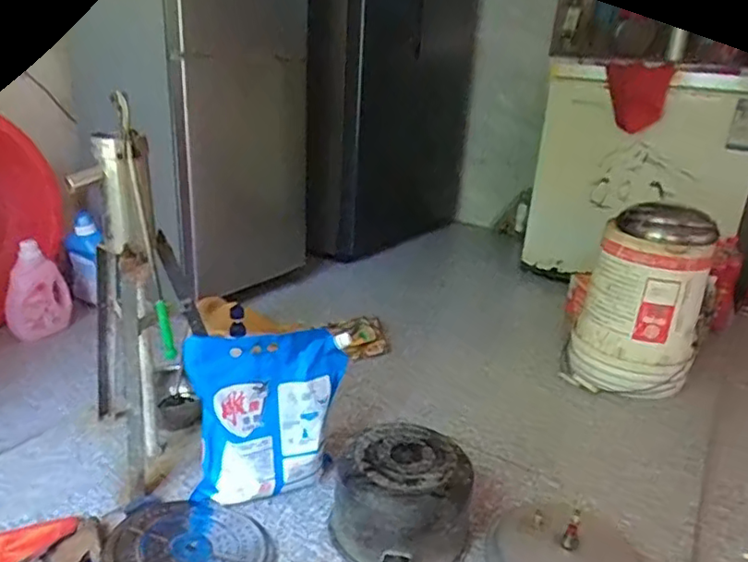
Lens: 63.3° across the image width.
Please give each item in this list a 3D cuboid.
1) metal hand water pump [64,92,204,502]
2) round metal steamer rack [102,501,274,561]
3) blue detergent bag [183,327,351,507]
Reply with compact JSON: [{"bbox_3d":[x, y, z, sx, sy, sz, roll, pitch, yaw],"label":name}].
[{"bbox_3d":[-0.423,0.039,1.117,0.180,0.659,0.287,-4,21,-21],"label":"metal hand water pump"},{"bbox_3d":[-0.292,0.436,0.993,0.237,0.025,0.230,13,18,-4],"label":"round metal steamer rack"},{"bbox_3d":[-0.187,0.231,1.095,0.278,0.298,0.095,-1,20,-14],"label":"blue detergent bag"}]

